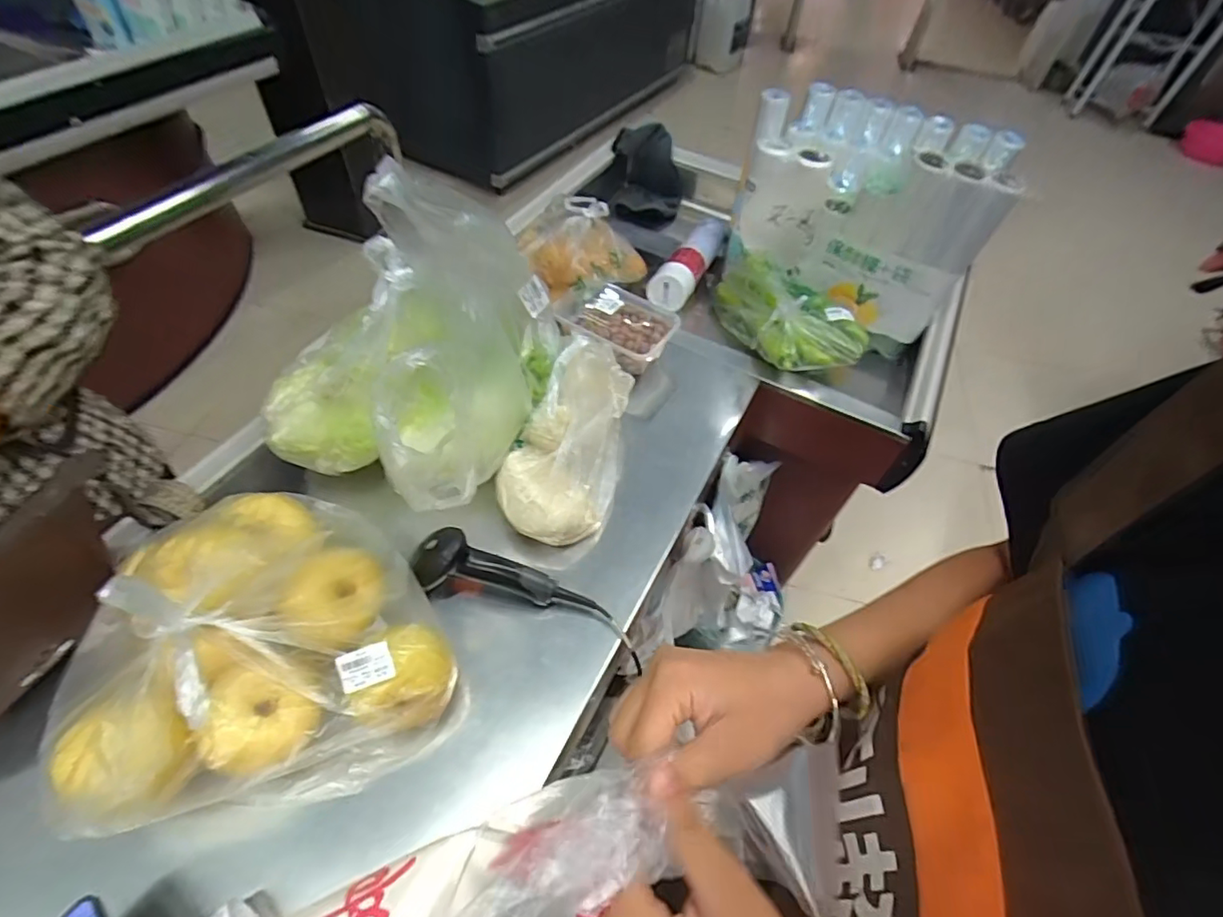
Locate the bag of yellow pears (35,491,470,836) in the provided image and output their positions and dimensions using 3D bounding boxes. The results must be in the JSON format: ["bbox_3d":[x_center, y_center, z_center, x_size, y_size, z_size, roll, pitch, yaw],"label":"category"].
[{"bbox_3d":[-0.315,0.155,0.494,0.273,0.187,0.274,-25,59,-21],"label":"bag of yellow pears"}]

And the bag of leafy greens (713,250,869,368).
[{"bbox_3d":[0.264,-0.232,0.867,0.139,0.106,0.276,-17,57,-17],"label":"bag of leafy greens"}]

